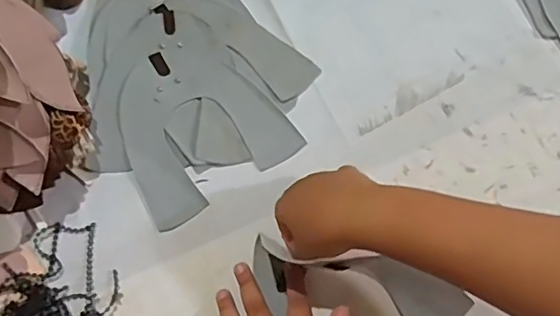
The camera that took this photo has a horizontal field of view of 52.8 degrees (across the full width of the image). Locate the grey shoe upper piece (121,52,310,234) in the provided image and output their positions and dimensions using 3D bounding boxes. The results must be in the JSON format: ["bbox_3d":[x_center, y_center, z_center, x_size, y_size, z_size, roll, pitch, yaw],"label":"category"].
[{"bbox_3d":[-0.084,-0.036,0.540,0.150,0.009,0.161,-32,69,-12],"label":"grey shoe upper piece"}]

